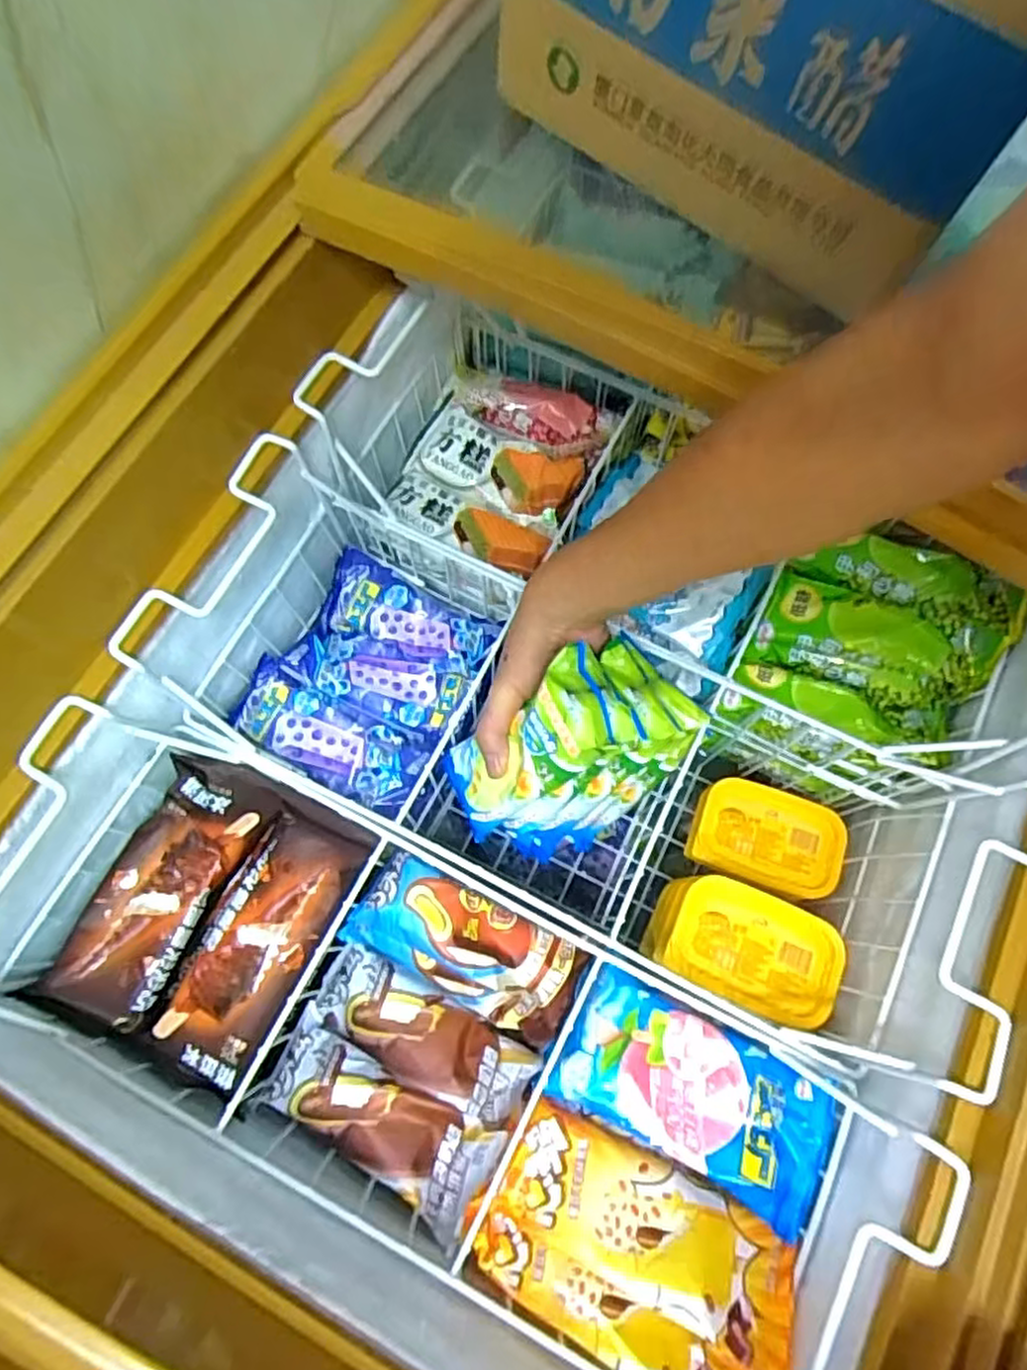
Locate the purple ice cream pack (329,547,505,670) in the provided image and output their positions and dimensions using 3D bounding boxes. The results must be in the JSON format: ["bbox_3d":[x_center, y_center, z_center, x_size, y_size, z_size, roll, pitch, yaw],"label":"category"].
[{"bbox_3d":[-0.088,-0.061,0.633,0.146,0.031,0.067,19,72,6],"label":"purple ice cream pack"}]

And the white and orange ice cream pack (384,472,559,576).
[{"bbox_3d":[-0.040,-0.145,0.637,0.143,0.023,0.063,24,72,7],"label":"white and orange ice cream pack"}]

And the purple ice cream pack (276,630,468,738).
[{"bbox_3d":[-0.118,-0.007,0.621,0.147,0.021,0.062,19,72,6],"label":"purple ice cream pack"}]

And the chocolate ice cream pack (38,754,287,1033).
[{"bbox_3d":[-0.255,0.148,0.534,0.077,0.033,0.188,24,72,7],"label":"chocolate ice cream pack"}]

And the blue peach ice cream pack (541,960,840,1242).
[{"bbox_3d":[0.119,0.267,0.474,0.175,0.023,0.093,26,73,8],"label":"blue peach ice cream pack"}]

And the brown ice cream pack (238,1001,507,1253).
[{"bbox_3d":[-0.097,0.311,0.512,0.168,0.030,0.070,26,73,8],"label":"brown ice cream pack"}]

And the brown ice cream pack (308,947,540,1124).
[{"bbox_3d":[-0.067,0.263,0.542,0.172,0.028,0.061,25,72,8],"label":"brown ice cream pack"}]

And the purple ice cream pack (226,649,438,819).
[{"bbox_3d":[-0.148,0.045,0.592,0.163,0.034,0.076,24,72,7],"label":"purple ice cream pack"}]

